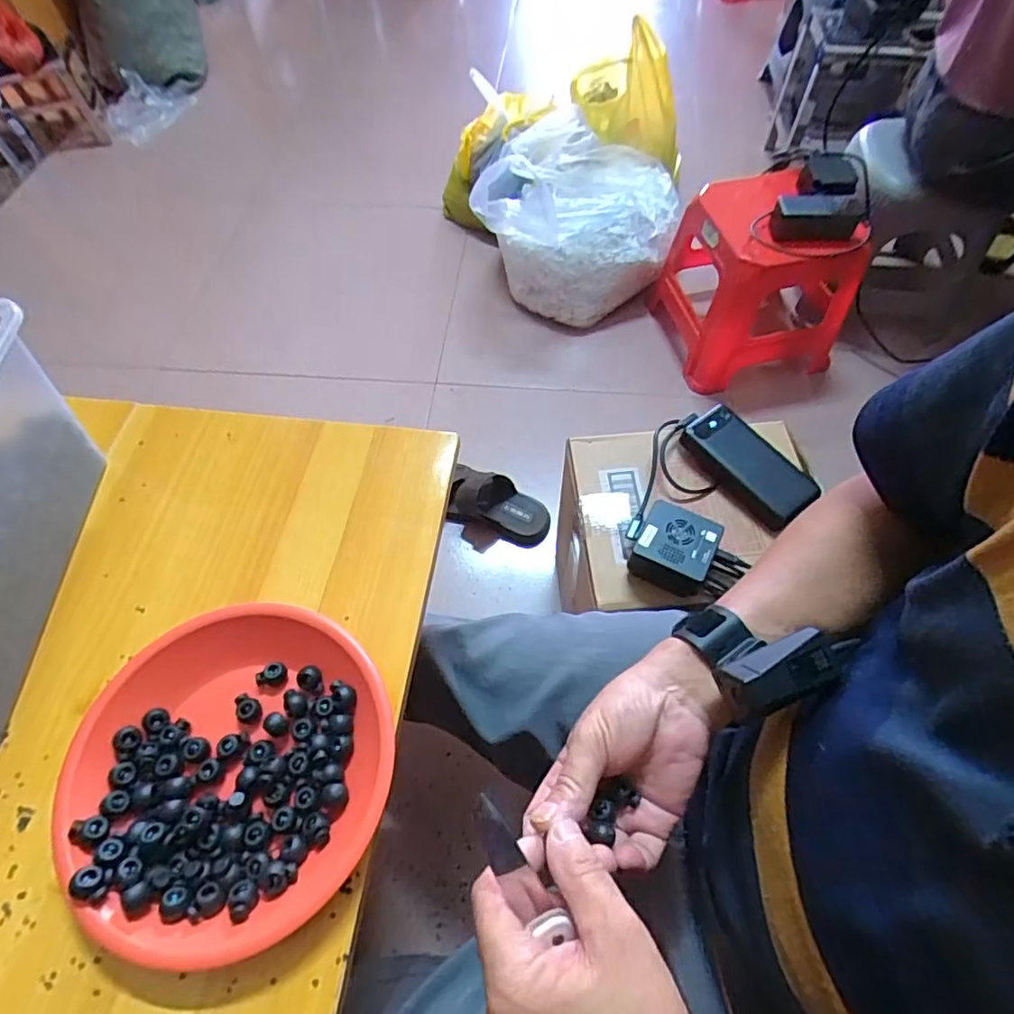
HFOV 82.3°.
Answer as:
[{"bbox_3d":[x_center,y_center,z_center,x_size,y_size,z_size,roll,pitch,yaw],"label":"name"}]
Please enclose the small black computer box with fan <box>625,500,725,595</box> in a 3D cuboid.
[{"bbox_3d":[0.180,0.046,0.628,0.081,0.055,0.075,19,61,12],"label":"small black computer box with fan"}]

